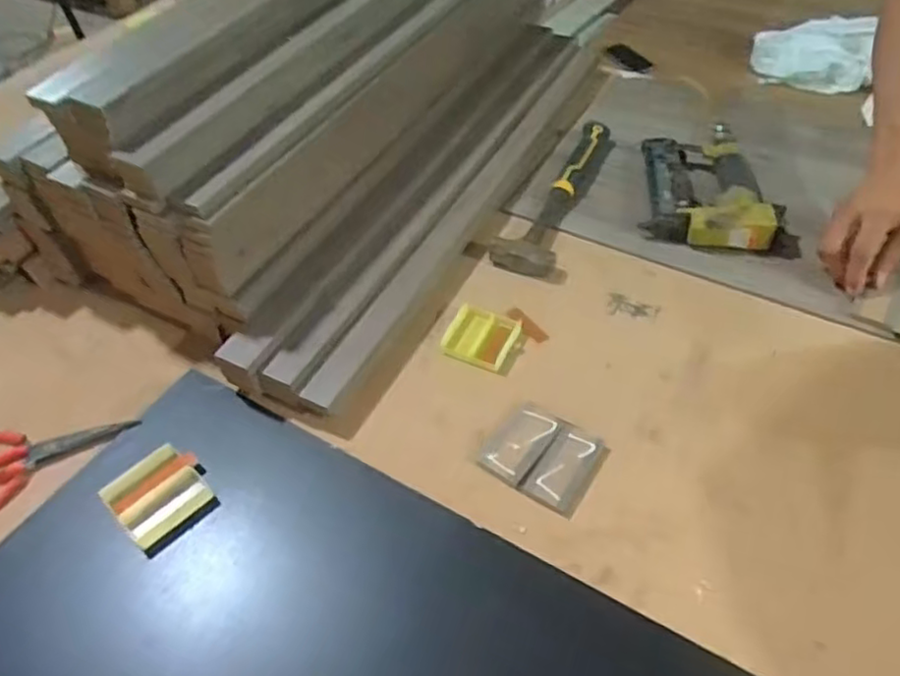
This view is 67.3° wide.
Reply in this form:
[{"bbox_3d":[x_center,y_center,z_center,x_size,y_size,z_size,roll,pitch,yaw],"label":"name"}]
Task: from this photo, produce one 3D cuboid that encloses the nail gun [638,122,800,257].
[{"bbox_3d":[0.313,-0.193,0.797,0.156,0.046,0.226,7,49,10],"label":"nail gun"}]

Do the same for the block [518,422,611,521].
[{"bbox_3d":[0.101,0.111,0.581,0.048,0.007,0.079,25,55,24],"label":"block"}]

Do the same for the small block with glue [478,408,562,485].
[{"bbox_3d":[0.063,0.091,0.597,0.041,0.013,0.073,28,56,26],"label":"small block with glue"}]

